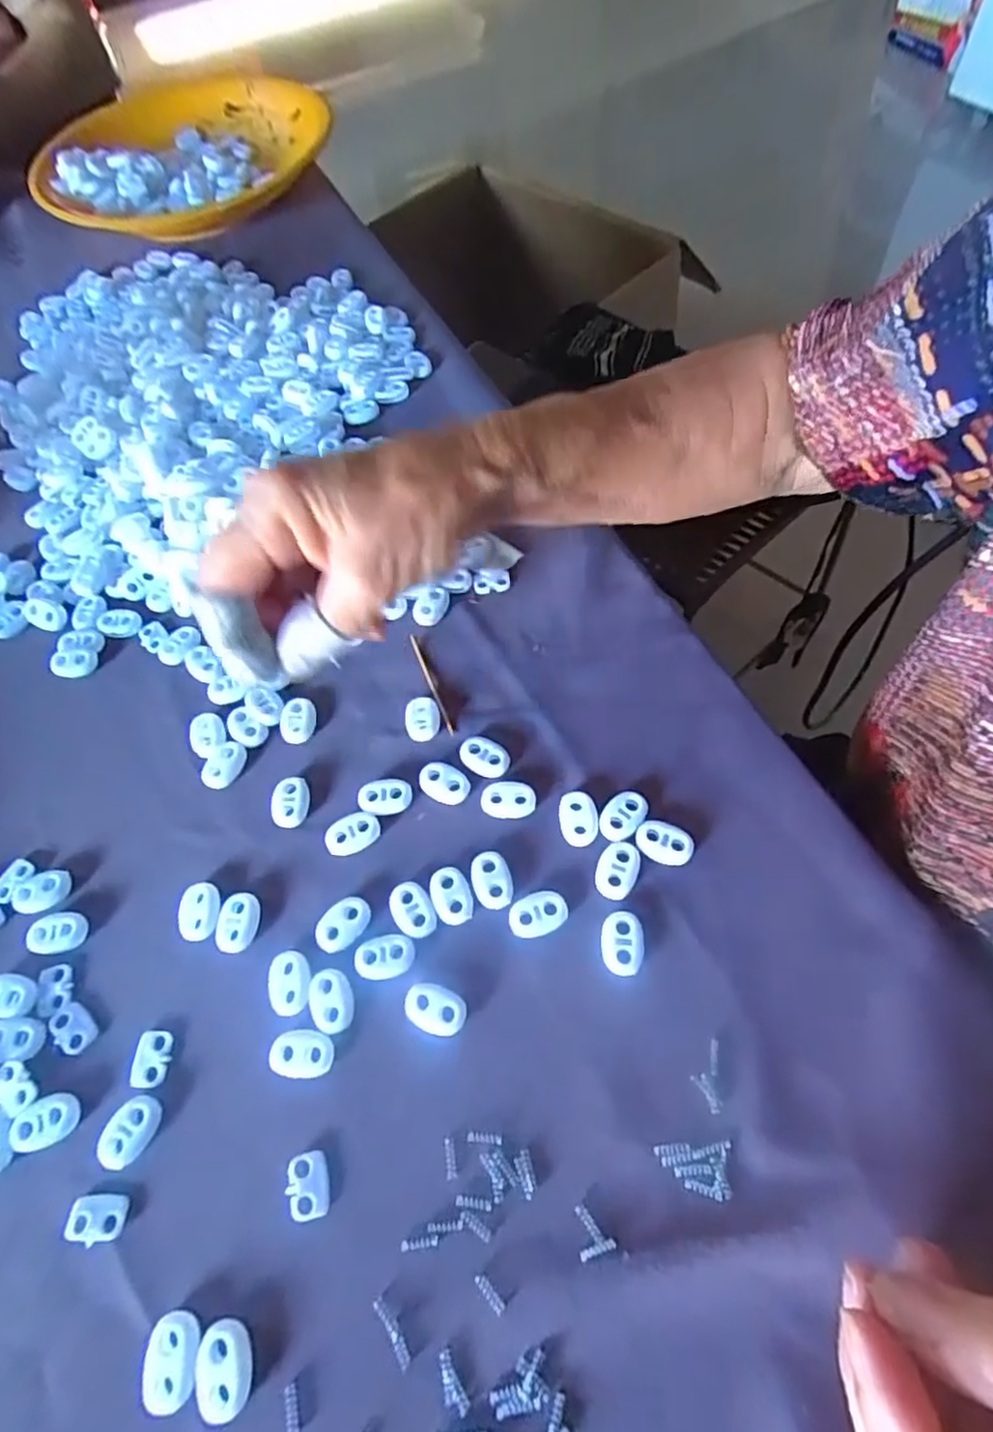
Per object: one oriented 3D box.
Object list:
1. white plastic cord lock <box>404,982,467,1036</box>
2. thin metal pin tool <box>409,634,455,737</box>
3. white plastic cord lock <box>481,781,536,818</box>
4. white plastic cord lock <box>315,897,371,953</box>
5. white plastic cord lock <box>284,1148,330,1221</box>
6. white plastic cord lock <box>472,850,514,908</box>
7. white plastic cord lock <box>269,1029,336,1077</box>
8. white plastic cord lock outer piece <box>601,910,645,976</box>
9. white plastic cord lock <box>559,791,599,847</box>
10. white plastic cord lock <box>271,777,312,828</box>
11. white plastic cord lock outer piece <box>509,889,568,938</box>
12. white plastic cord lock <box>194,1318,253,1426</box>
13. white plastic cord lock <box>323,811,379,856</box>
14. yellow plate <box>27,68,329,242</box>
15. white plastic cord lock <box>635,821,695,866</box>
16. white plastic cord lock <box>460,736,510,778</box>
[{"bbox_3d":[-0.023,0.106,0.240,0.023,0.004,0.015,19,63,14],"label":"white plastic cord lock"},{"bbox_3d":[-0.031,-0.016,0.312,0.004,0.004,0.057,-21,62,-9],"label":"thin metal pin tool"},{"bbox_3d":[0.005,0.035,0.278,0.023,0.004,0.016,1,61,4],"label":"white plastic cord lock"},{"bbox_3d":[-0.060,0.081,0.258,0.023,0.004,0.016,-35,65,-16],"label":"white plastic cord lock"},{"bbox_3d":[-0.063,0.155,0.218,0.013,0.004,0.019,-15,61,-5],"label":"white plastic cord lock"},{"bbox_3d":[-0.002,0.065,0.262,0.014,0.004,0.022,-16,61,-6],"label":"white plastic cord lock"},{"bbox_3d":[-0.070,0.121,0.237,0.023,0.004,0.015,1,61,4],"label":"white plastic cord lock"},{"bbox_3d":[0.047,0.084,0.247,0.016,0.004,0.023,2,61,4],"label":"white plastic cord lock outer piece"},{"bbox_3d":[0.034,0.042,0.272,0.016,0.004,0.022,0,61,3],"label":"white plastic cord lock"},{"bbox_3d":[-0.089,0.037,0.285,0.016,0.004,0.022,-4,60,1],"label":"white plastic cord lock"},{"bbox_3d":[0.016,0.075,0.254,0.023,0.004,0.015,-16,61,-6],"label":"white plastic cord lock outer piece"},{"bbox_3d":[-0.081,0.194,0.196,0.016,0.005,0.022,-11,61,-3],"label":"white plastic cord lock"},{"bbox_3d":[-0.061,0.049,0.277,0.023,0.004,0.015,-20,61,-8],"label":"white plastic cord lock"},{"bbox_3d":[-0.255,-0.472,0.551,0.213,0.037,0.224,-1,61,2],"label":"yellow plate"},{"bbox_3d":[0.067,0.050,0.263,0.022,0.004,0.015,14,62,11],"label":"white plastic cord lock"},{"bbox_3d":[-0.006,0.018,0.289,0.023,0.004,0.015,28,66,18],"label":"white plastic cord lock"}]

